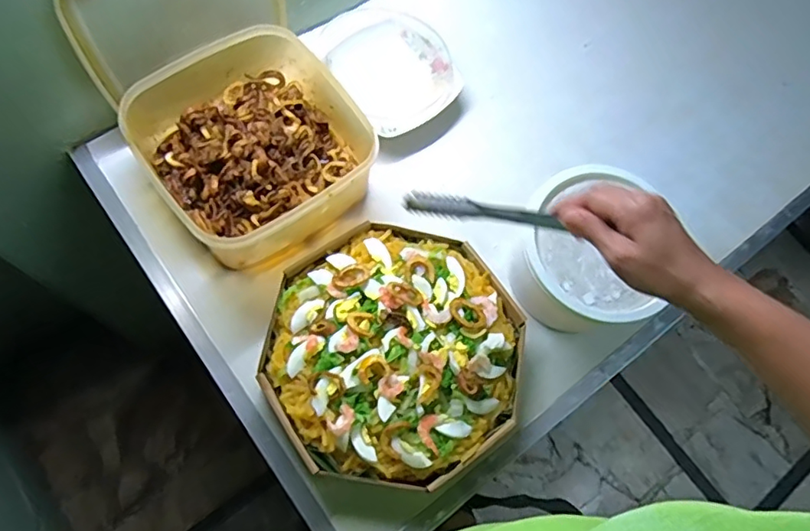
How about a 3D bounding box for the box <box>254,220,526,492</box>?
[{"bbox_3d":[-0.008,0.079,0.557,0.249,0.044,0.256,9,69,3],"label":"box"}]

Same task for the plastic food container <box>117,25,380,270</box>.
[{"bbox_3d":[-0.163,-0.136,0.600,0.214,0.085,0.229,-32,73,-12],"label":"plastic food container"}]

